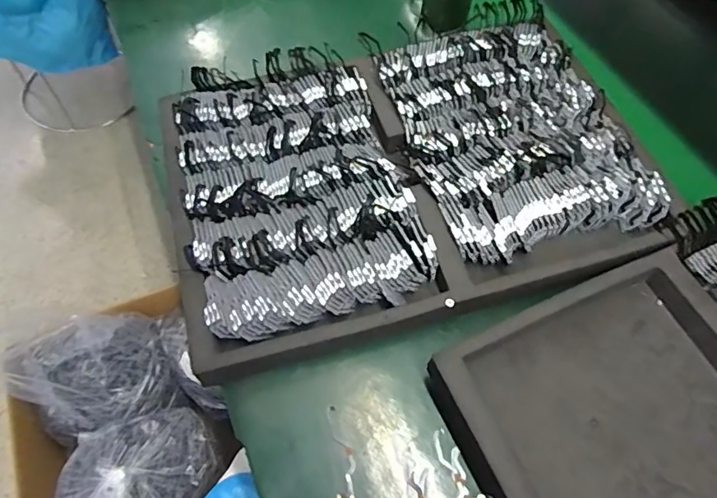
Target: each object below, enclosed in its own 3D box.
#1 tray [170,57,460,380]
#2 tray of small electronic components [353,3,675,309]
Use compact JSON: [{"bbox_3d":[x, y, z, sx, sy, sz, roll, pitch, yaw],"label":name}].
[{"bbox_3d":[-0.062,-0.052,0.456,0.205,0.051,0.302,-12,61,-10],"label":"tray"},{"bbox_3d":[0.138,-0.104,0.471,0.207,0.046,0.305,-15,61,-11],"label":"tray of small electronic components"}]

